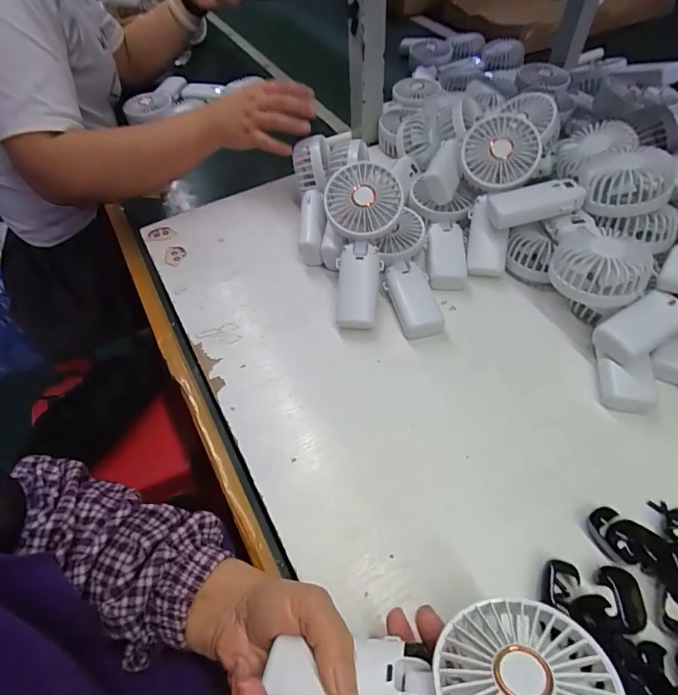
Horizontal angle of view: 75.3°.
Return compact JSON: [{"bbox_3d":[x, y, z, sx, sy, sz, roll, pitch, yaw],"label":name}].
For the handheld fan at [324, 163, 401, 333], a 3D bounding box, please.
[{"bbox_3d":[0.025,-0.112,0.485,0.078,0.031,0.179,4,92,7],"label":"handheld fan"}]

